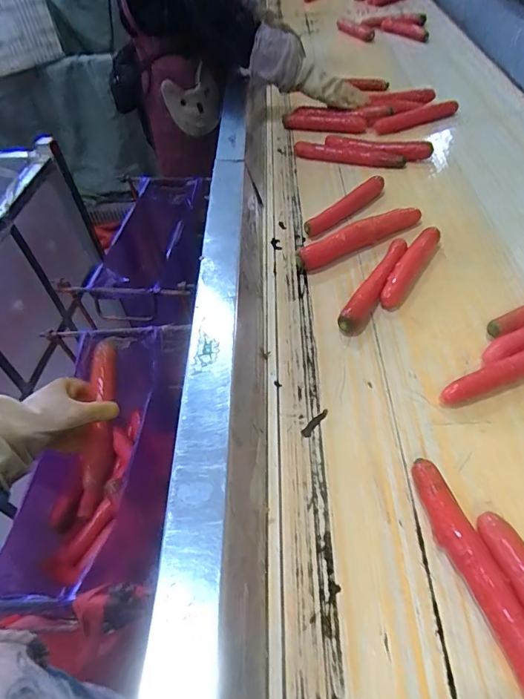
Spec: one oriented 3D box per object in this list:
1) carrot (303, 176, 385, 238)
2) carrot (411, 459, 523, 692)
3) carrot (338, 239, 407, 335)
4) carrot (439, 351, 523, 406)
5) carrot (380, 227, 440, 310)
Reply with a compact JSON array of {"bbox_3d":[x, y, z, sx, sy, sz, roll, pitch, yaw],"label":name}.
[{"bbox_3d":[0.164,-0.282,0.870,0.209,0.030,0.025,-37,56,-22],"label":"carrot"},{"bbox_3d":[0.206,0.216,0.419,0.037,0.037,0.237,-17,50,-7],"label":"carrot"},{"bbox_3d":[0.183,-0.105,0.703,0.034,0.030,0.218,23,57,24],"label":"carrot"},{"bbox_3d":[0.338,0.020,0.573,0.243,0.033,0.030,-20,51,-10],"label":"carrot"},{"bbox_3d":[0.240,-0.135,0.724,0.032,0.028,0.196,25,58,25],"label":"carrot"}]

